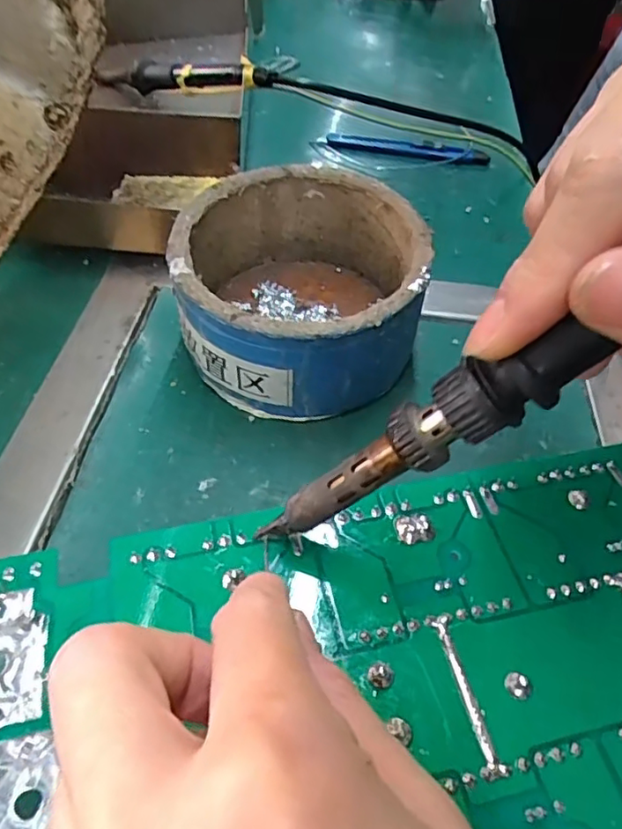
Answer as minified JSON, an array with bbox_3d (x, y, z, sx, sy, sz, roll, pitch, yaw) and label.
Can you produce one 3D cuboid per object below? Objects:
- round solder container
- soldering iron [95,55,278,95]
[{"bbox_3d":[-0.006,-0.063,0.301,0.112,0.067,0.119,2,49,-2],"label":"round solder container"},{"bbox_3d":[-0.103,-0.243,0.429,0.204,0.016,0.021,24,50,37],"label":"soldering iron"}]

